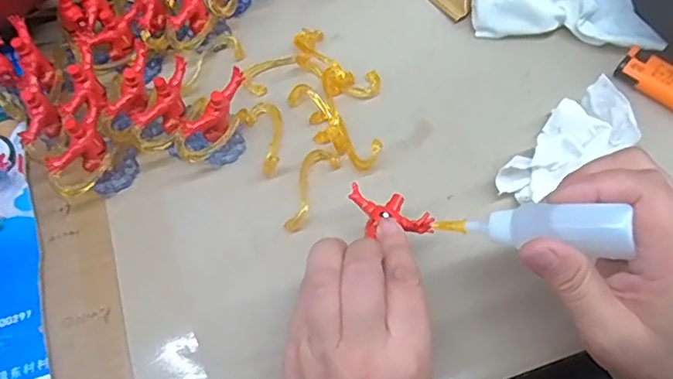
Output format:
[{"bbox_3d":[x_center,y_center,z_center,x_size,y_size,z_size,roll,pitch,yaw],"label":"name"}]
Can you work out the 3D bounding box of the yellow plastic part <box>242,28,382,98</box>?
[{"bbox_3d":[-0.017,-0.088,0.384,0.092,0.013,0.053,2,64,4],"label":"yellow plastic part"}]

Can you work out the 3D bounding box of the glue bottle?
[{"bbox_3d":[0.092,0.017,0.252,0.071,0.014,0.020,-1,62,42],"label":"glue bottle"}]

